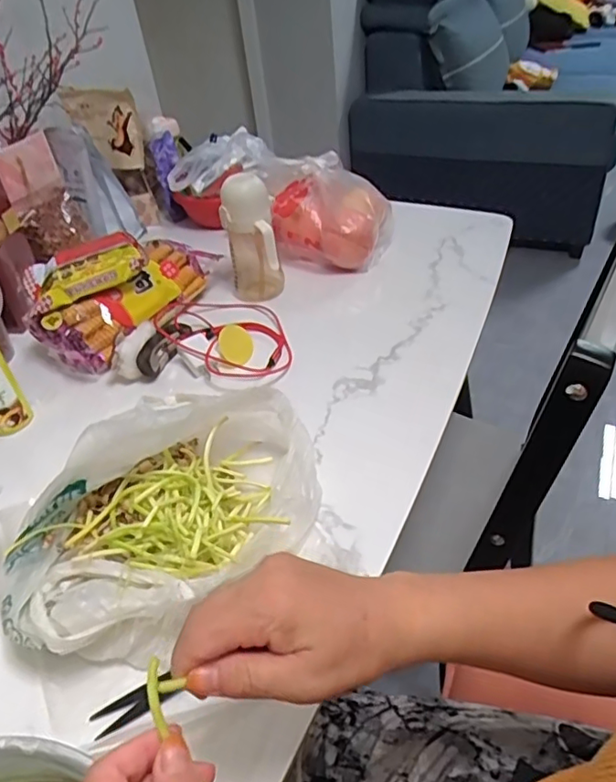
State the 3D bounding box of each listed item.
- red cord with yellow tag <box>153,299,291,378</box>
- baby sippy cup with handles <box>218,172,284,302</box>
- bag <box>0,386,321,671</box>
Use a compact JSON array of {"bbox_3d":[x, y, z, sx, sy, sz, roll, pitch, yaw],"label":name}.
[{"bbox_3d":[-0.102,-0.078,0.752,0.221,0.024,0.152,27,39,27],"label":"red cord with yellow tag"},{"bbox_3d":[-0.079,-0.208,0.788,0.071,0.166,0.061,-8,40,-1],"label":"baby sippy cup with handles"},{"bbox_3d":[-0.120,0.099,0.491,0.216,0.087,0.271,13,44,22],"label":"bag"}]

